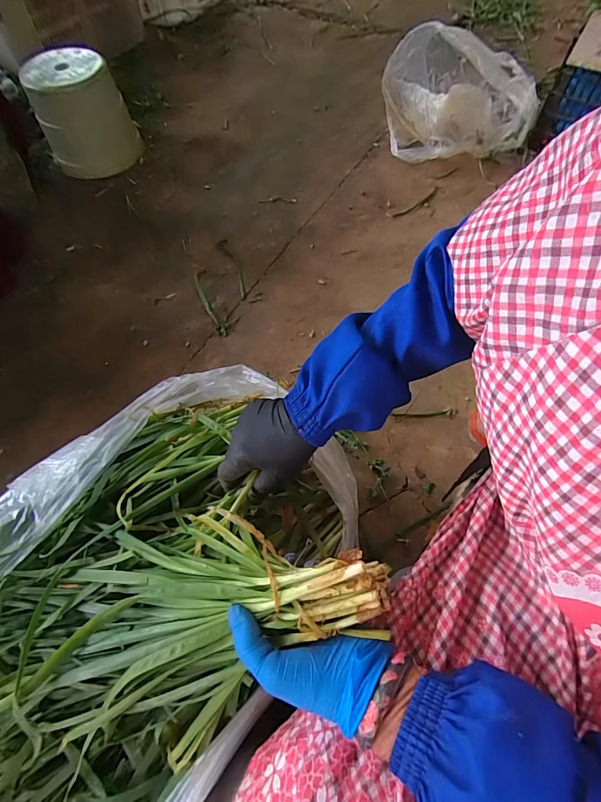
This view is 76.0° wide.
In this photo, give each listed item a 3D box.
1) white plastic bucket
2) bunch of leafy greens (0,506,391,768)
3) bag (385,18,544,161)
[{"bbox_3d":[-0.653,-0.874,1.169,0.260,0.244,0.222,-18,64,-9],"label":"white plastic bucket"},{"bbox_3d":[-0.079,0.178,0.332,0.303,0.071,0.159,-19,66,11],"label":"bunch of leafy greens"},{"bbox_3d":[0.502,-1.000,1.251,0.451,0.226,0.386,-9,63,-4],"label":"bag"}]

